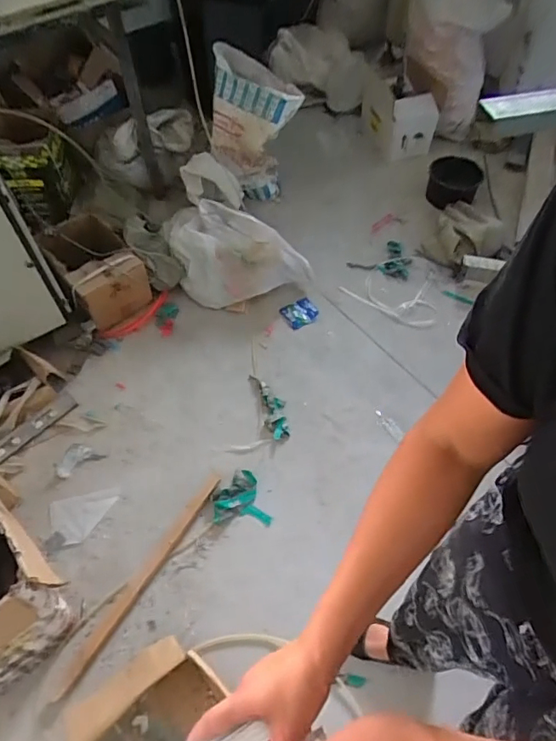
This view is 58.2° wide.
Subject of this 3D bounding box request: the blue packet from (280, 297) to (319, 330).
[{"bbox_3d":[0.084,-0.217,1.881,0.126,0.010,0.102,-32,77,-12],"label":"blue packet"}]

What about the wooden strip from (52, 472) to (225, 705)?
[{"bbox_3d":[-0.352,0.543,1.330,0.036,0.014,0.640,26,60,18],"label":"wooden strip"}]

